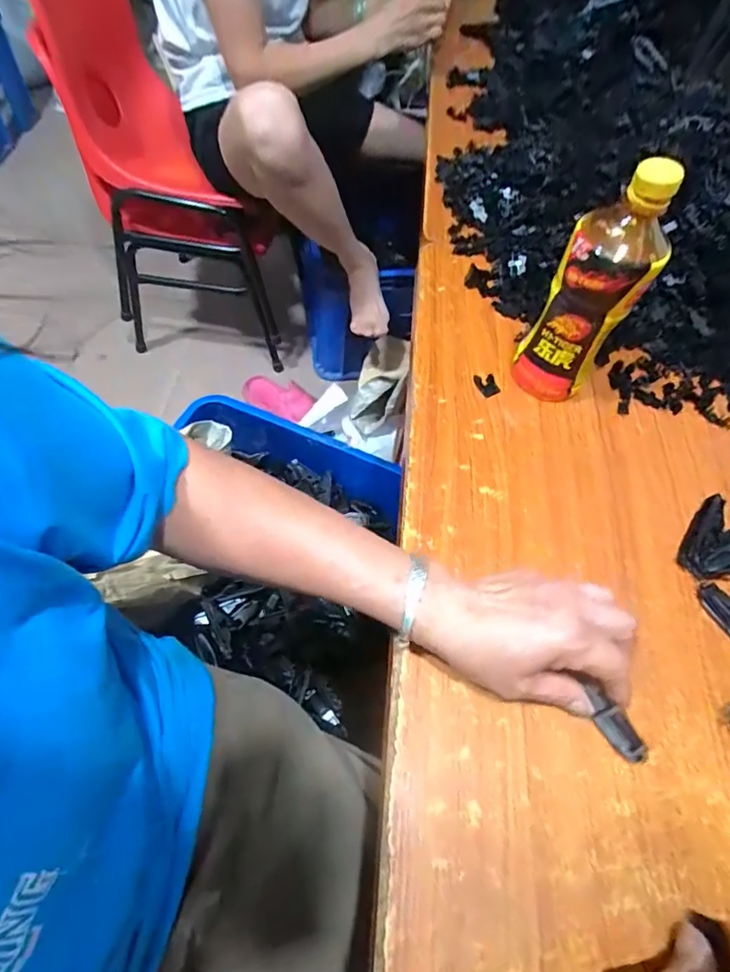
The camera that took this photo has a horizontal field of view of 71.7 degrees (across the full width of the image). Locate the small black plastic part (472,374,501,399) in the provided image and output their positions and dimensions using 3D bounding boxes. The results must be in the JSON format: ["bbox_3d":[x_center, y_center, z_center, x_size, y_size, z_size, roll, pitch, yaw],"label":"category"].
[{"bbox_3d":[0.117,-0.097,0.484,0.020,0.007,0.025,-19,62,-16],"label":"small black plastic part"}]

